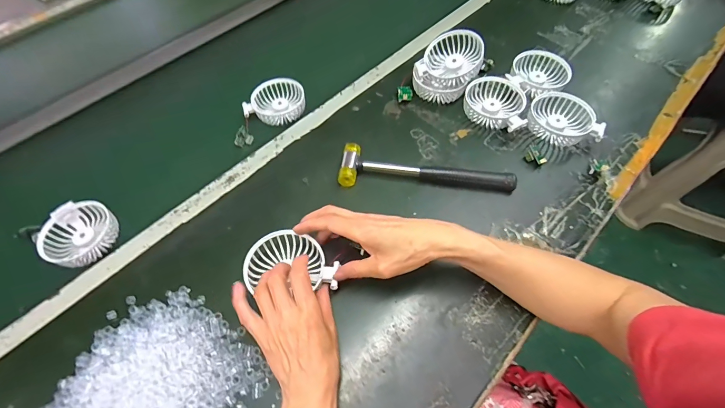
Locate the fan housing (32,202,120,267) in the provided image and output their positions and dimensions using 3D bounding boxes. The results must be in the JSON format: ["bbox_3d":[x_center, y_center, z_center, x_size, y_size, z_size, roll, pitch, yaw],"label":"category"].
[{"bbox_3d":[-0.392,0.039,0.469,0.091,0.027,0.087,0,59,1],"label":"fan housing"}]

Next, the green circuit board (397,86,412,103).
[{"bbox_3d":[0.070,-0.181,0.558,0.023,0.009,0.030,1,64,-5],"label":"green circuit board"}]

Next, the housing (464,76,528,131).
[{"bbox_3d":[0.208,-0.156,0.536,0.090,0.032,0.101,12,60,8],"label":"housing"}]

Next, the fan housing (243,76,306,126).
[{"bbox_3d":[-0.153,-0.178,0.590,0.103,0.025,0.083,-16,60,-8],"label":"fan housing"}]

